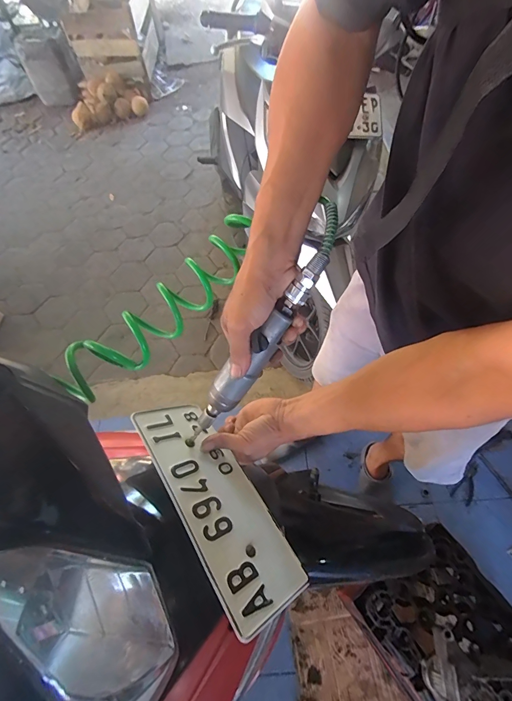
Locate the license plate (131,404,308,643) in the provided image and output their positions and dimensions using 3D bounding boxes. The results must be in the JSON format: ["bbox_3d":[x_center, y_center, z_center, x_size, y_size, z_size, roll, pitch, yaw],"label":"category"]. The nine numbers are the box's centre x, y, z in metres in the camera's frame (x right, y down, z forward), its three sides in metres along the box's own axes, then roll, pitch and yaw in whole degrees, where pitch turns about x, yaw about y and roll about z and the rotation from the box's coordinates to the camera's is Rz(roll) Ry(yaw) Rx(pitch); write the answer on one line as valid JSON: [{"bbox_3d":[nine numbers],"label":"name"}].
[{"bbox_3d":[-0.050,0.172,0.415,0.107,0.008,0.269,-4,46,-47],"label":"license plate"}]

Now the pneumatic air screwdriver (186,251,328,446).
[{"bbox_3d":[-0.010,0.010,0.379,0.028,0.265,0.032,0,42,-53],"label":"pneumatic air screwdriver"}]

